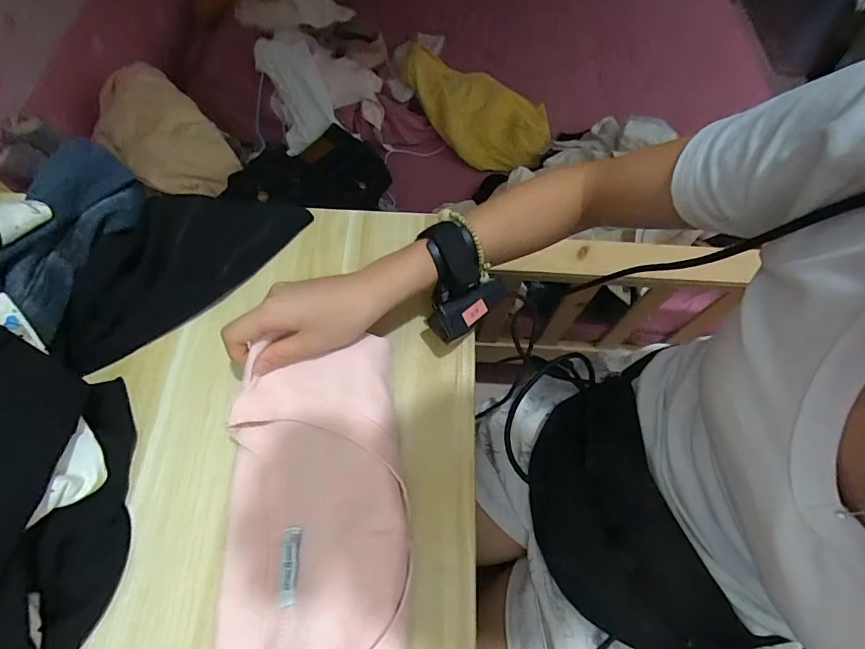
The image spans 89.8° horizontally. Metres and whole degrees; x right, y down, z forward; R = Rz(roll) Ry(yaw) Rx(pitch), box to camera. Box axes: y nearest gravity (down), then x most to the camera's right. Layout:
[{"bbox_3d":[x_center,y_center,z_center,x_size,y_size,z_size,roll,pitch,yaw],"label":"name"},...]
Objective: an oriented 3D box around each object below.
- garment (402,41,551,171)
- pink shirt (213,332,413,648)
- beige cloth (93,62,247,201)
[{"bbox_3d":[0.094,-0.516,1.051,0.388,0.111,0.219,22,66,8],"label":"garment"},{"bbox_3d":[-0.084,0.152,0.298,0.130,0.050,0.280,-3,64,-4],"label":"pink shirt"},{"bbox_3d":[-0.459,-0.327,0.738,0.252,0.099,0.167,40,70,15],"label":"beige cloth"}]

